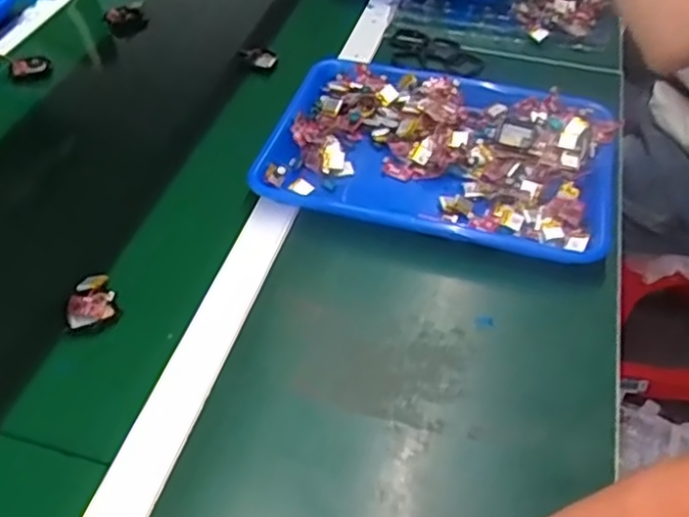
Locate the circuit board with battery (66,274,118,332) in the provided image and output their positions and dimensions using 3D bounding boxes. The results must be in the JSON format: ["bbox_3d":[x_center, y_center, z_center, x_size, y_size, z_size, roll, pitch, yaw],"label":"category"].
[{"bbox_3d":[-0.212,0.036,0.587,0.040,0.014,0.046,-15,47,-12],"label":"circuit board with battery"}]

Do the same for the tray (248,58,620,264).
[{"bbox_3d":[0.098,-0.110,0.718,0.342,0.037,0.246,11,47,13],"label":"tray"}]

